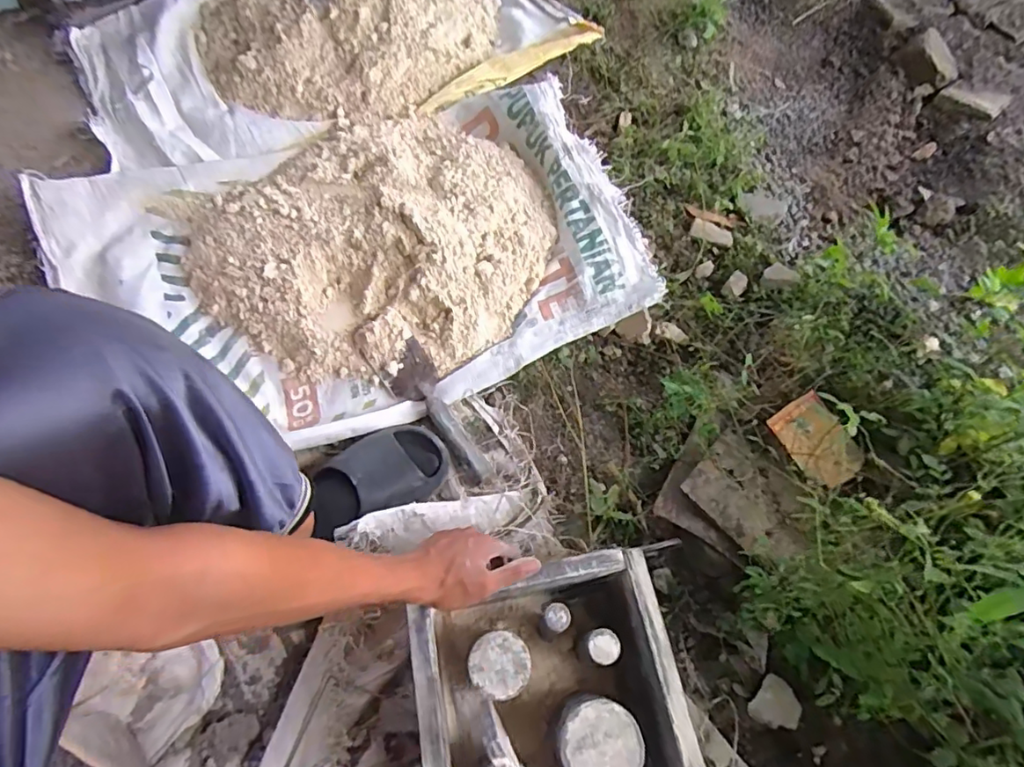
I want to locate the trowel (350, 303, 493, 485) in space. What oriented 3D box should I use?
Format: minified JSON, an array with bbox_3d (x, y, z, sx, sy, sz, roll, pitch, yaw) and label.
[{"bbox_3d":[-0.114,0.017,0.753,0.069,0.045,0.265,-34,72,-16],"label":"trowel"}]

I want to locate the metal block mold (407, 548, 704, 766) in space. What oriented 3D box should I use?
[{"bbox_3d":[0.036,0.310,0.557,0.239,0.111,0.234,-9,67,-6],"label":"metal block mold"}]

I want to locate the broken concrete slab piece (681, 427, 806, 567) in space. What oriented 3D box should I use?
[{"bbox_3d":[0.297,0.143,0.700,0.115,0.018,0.149,-38,73,-17],"label":"broken concrete slab piece"}]

